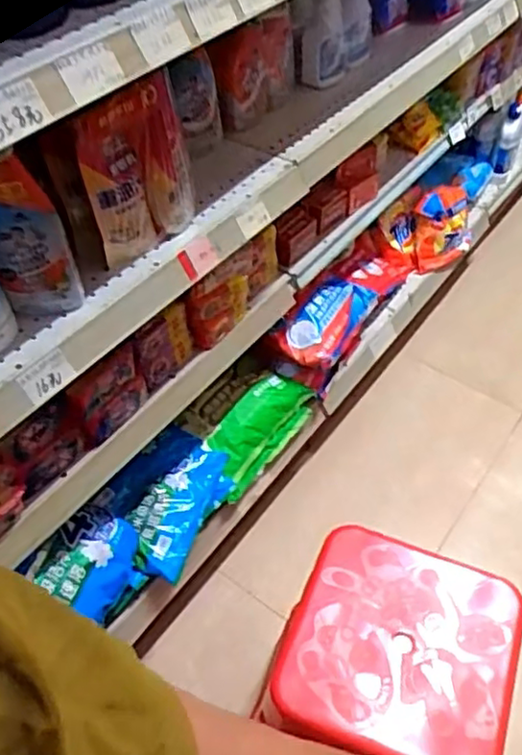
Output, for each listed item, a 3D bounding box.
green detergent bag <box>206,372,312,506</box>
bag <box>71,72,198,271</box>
[{"bbox_3d":[-0.012,0.111,1.378,0.137,0.075,0.281,46,64,-1],"label":"green detergent bag"},{"bbox_3d":[-0.153,-0.264,0.863,0.160,0.216,0.049,-34,57,-26],"label":"bag"}]

